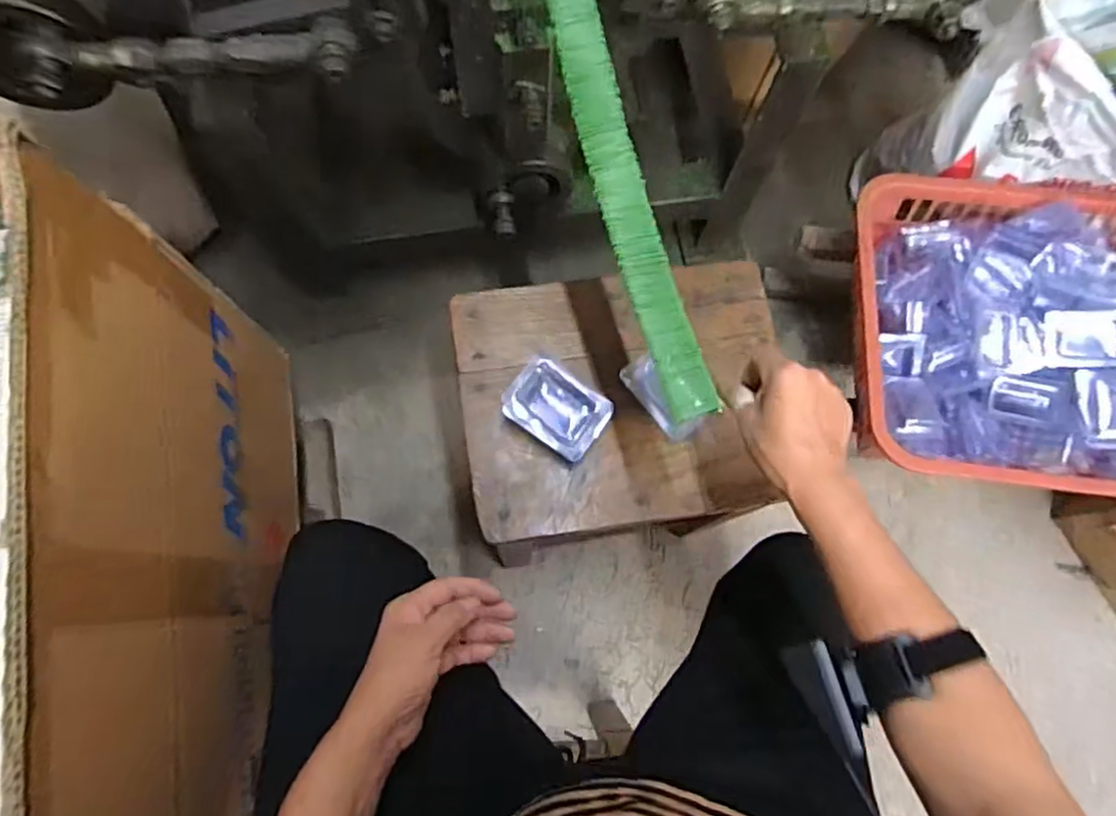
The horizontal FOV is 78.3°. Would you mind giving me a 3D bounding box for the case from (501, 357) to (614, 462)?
[{"bbox_3d":[-0.002,0.002,0.625,0.087,0.029,0.064,32,75,7],"label":"case"}]

